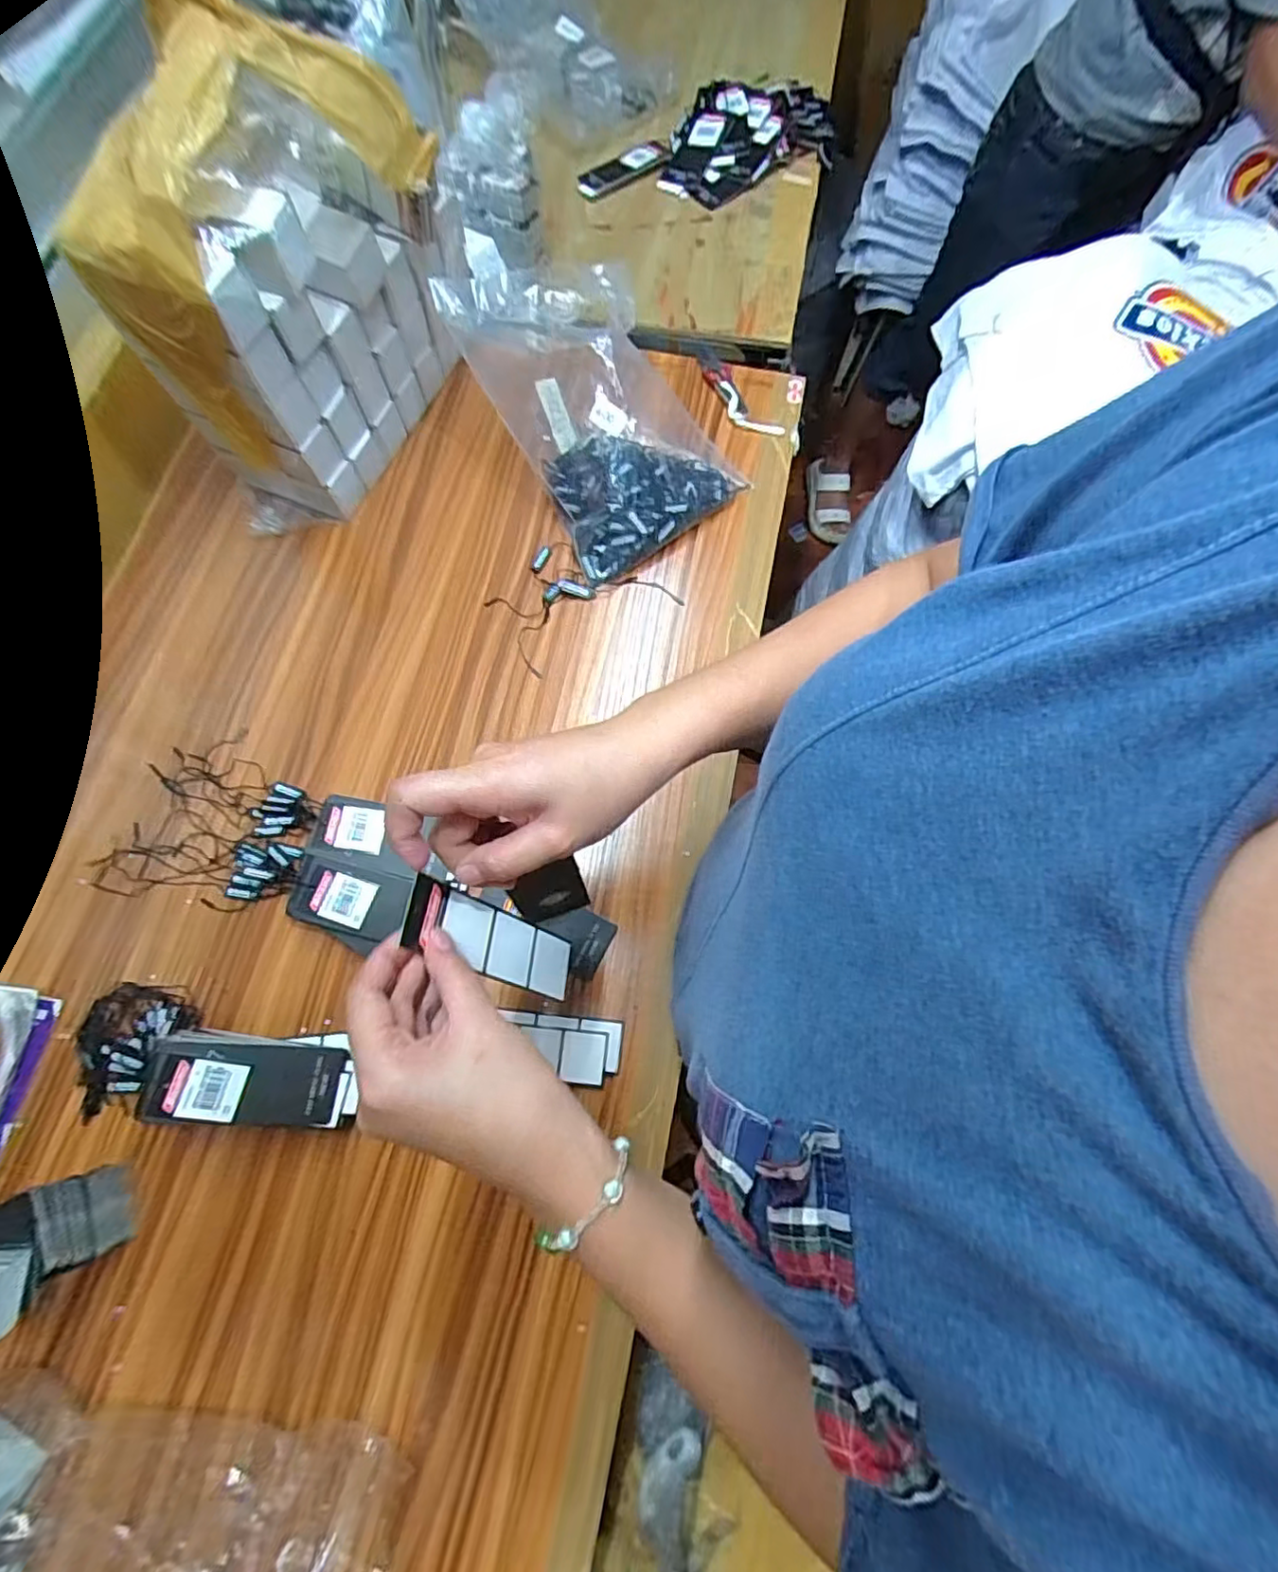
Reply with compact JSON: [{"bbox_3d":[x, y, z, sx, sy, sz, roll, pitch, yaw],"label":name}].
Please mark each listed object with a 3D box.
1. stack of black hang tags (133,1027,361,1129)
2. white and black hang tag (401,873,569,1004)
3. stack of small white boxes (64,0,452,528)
[{"bbox_3d":[-0.262,0.201,0.430,0.111,0.071,0.056,5,72,1],"label":"stack of black hang tags"},{"bbox_3d":[-0.076,0.084,0.338,0.005,0.114,0.035,-17,53,31],"label":"white and black hang tag"},{"bbox_3d":[-0.278,-0.397,0.512,0.139,0.263,0.241,22,74,7],"label":"stack of small white boxes"}]

